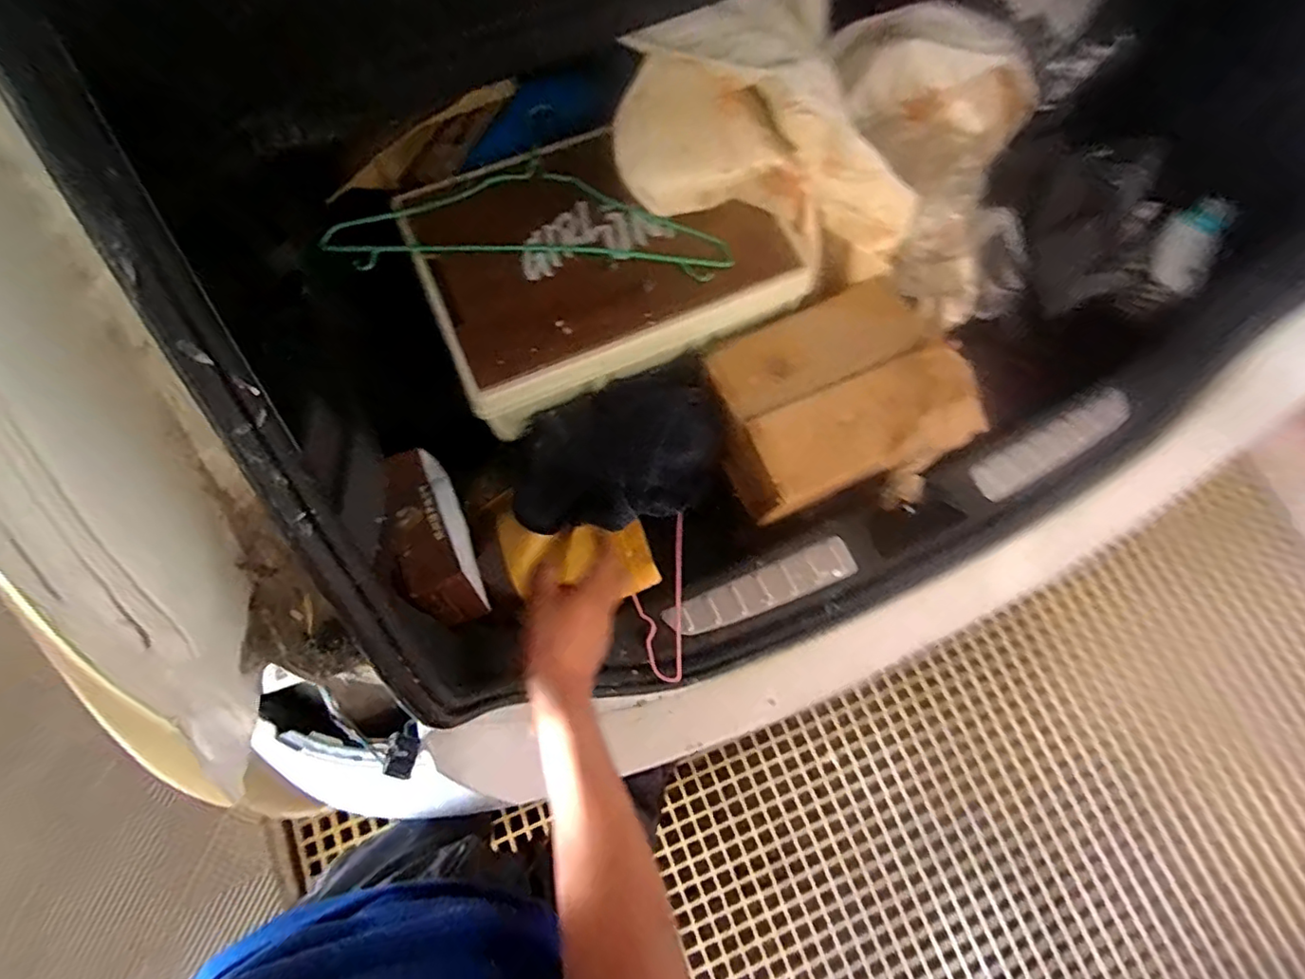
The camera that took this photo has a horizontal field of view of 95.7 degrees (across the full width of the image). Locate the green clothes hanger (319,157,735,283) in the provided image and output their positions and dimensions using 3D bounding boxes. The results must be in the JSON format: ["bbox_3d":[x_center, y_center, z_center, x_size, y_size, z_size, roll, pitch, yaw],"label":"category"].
[{"bbox_3d":[-0.130,-0.300,0.658,0.439,0.040,0.136,1,75,0],"label":"green clothes hanger"}]

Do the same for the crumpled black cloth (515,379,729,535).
[{"bbox_3d":[-0.048,-0.035,0.716,0.251,0.088,0.156,-21,76,-6],"label":"crumpled black cloth"}]

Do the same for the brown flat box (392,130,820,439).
[{"bbox_3d":[-0.062,-0.279,0.699,0.395,0.083,0.275,-23,77,-6],"label":"brown flat box"}]

